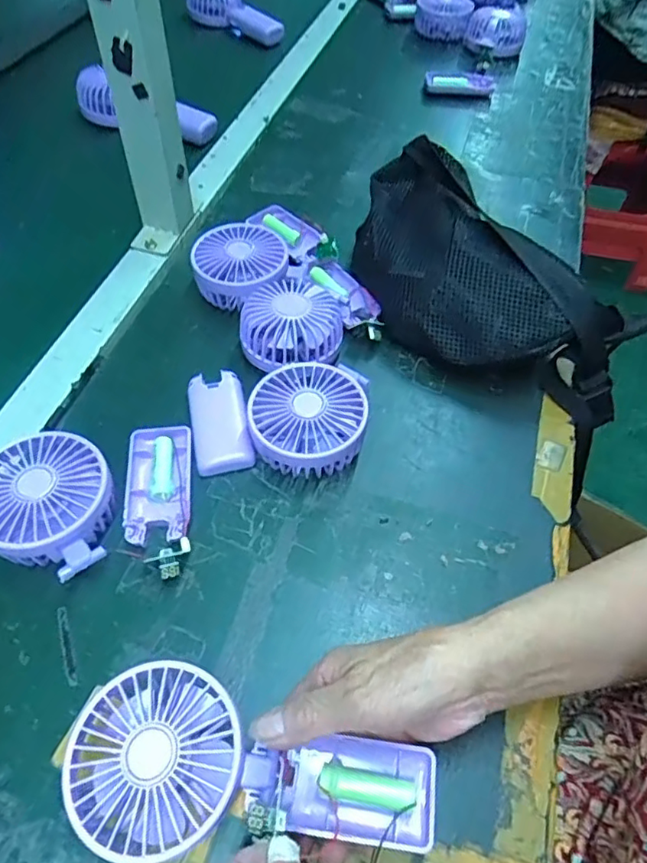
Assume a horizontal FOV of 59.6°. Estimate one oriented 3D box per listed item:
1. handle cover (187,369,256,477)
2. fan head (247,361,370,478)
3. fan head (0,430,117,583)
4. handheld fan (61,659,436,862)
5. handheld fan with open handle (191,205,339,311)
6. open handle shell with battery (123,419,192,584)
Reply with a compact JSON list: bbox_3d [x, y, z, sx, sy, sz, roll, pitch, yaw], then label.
[{"bbox_3d":[-0.081,-0.007,0.440,0.042,0.017,0.088,-11,55,-9],"label":"handle cover"},{"bbox_3d":[-0.011,-0.007,0.423,0.084,0.044,0.086,1,54,-1],"label":"fan head"},{"bbox_3d":[-0.180,0.051,0.378,0.098,0.041,0.083,37,62,23],"label":"fan head"},{"bbox_3d":[-0.035,0.172,0.284,0.180,0.031,0.080,13,55,-2],"label":"handheld fan"},{"bbox_3d":[-0.051,-0.170,0.539,0.104,0.042,0.153,24,57,16],"label":"handheld fan with open handle"},{"bbox_3d":[-0.117,0.047,0.398,0.045,0.020,0.117,-6,54,-5],"label":"open handle shell with battery"}]

